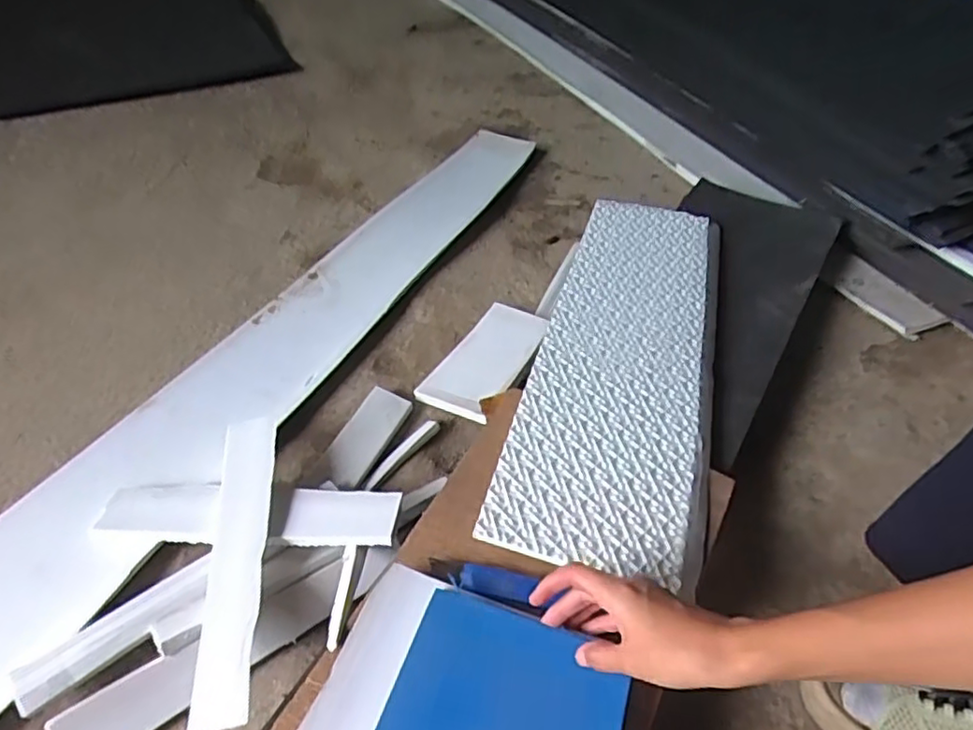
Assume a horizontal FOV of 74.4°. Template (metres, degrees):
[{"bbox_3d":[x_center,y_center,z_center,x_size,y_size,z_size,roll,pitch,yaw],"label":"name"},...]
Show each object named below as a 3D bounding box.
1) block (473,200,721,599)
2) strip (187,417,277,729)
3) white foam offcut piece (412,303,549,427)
[{"bbox_3d":[0.158,-0.023,0.691,0.177,0.016,0.540,14,47,12],"label":"block"},{"bbox_3d":[-0.216,0.160,0.553,0.053,0.011,0.279,-16,46,5],"label":"strip"},{"bbox_3d":[0.003,-0.005,0.749,0.084,0.034,0.165,25,50,22],"label":"white foam offcut piece"}]

